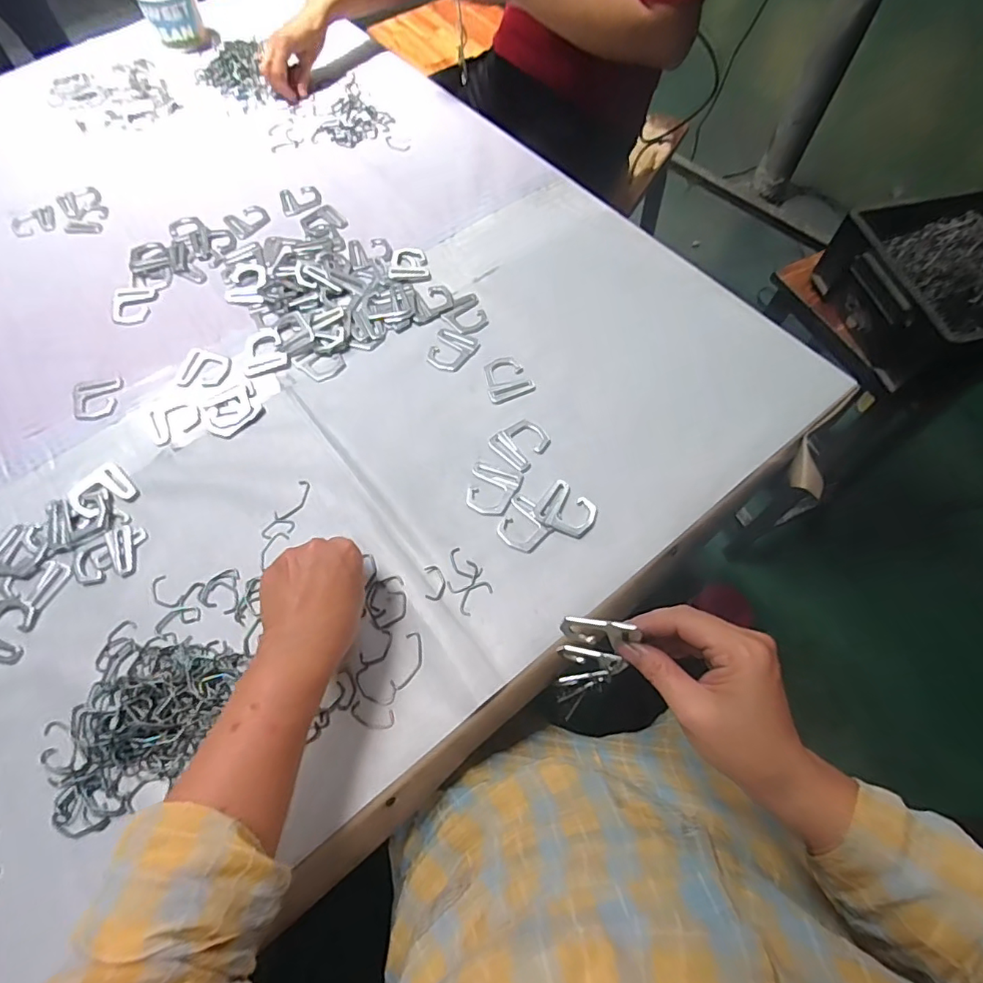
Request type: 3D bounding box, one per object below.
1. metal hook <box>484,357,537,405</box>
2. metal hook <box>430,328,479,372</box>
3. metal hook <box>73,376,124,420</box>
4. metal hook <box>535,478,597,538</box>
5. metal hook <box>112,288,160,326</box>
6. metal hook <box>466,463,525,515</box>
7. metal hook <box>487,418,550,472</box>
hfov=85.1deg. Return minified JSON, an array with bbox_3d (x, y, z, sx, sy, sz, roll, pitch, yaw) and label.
[{"bbox_3d":[0.016,-0.119,0.564,0.048,0.004,0.053,-21,65,-8],"label":"metal hook"},{"bbox_3d":[-0.043,-0.151,0.580,0.048,0.004,0.051,18,66,11],"label":"metal hook"},{"bbox_3d":[-0.418,-0.098,0.569,0.048,0.006,0.053,-17,65,-6],"label":"metal hook"},{"bbox_3d":[0.070,0.018,0.494,0.051,0.005,0.045,35,70,17],"label":"metal hook"},{"bbox_3d":[-0.422,-0.217,0.630,0.048,0.006,0.055,-2,64,1],"label":"metal hook"},{"bbox_3d":[0.001,-0.001,0.506,0.048,0.004,0.050,14,65,9],"label":"metal hook"},{"bbox_3d":[0.029,-0.050,0.529,0.049,0.004,0.047,-41,69,-16],"label":"metal hook"}]

